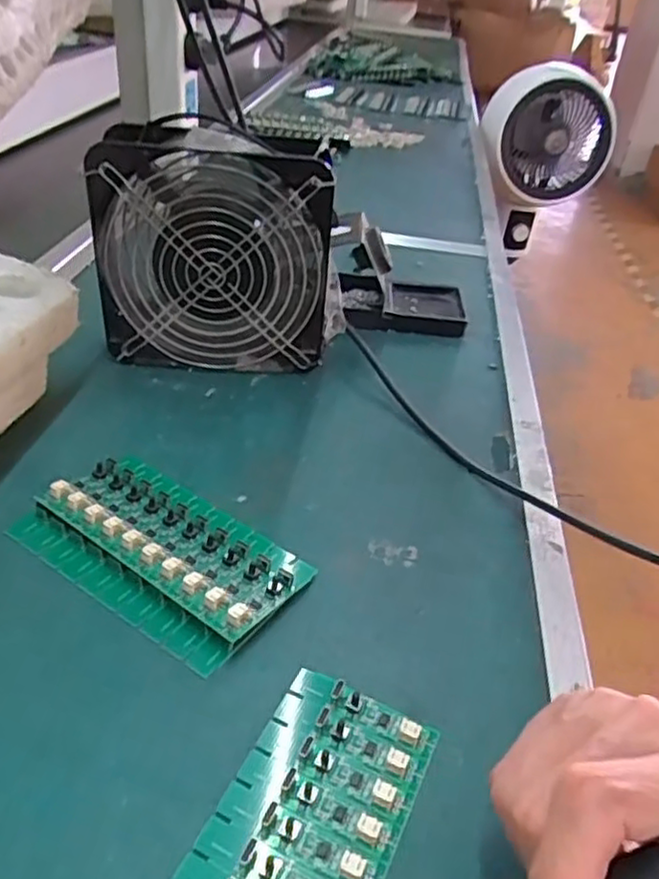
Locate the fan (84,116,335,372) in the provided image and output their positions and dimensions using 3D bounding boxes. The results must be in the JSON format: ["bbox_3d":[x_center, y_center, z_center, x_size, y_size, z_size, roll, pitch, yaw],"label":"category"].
[{"bbox_3d":[-0.078,-0.126,0.468,0.151,0.160,0.053,2,37,-5],"label":"fan"}]

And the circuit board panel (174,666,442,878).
[{"bbox_3d":[-0.014,0.144,0.236,0.062,0.006,0.138,22,40,20],"label":"circuit board panel"}]

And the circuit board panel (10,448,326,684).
[{"bbox_3d":[-0.084,0.052,0.341,0.137,0.017,0.078,26,41,25],"label":"circuit board panel"}]

